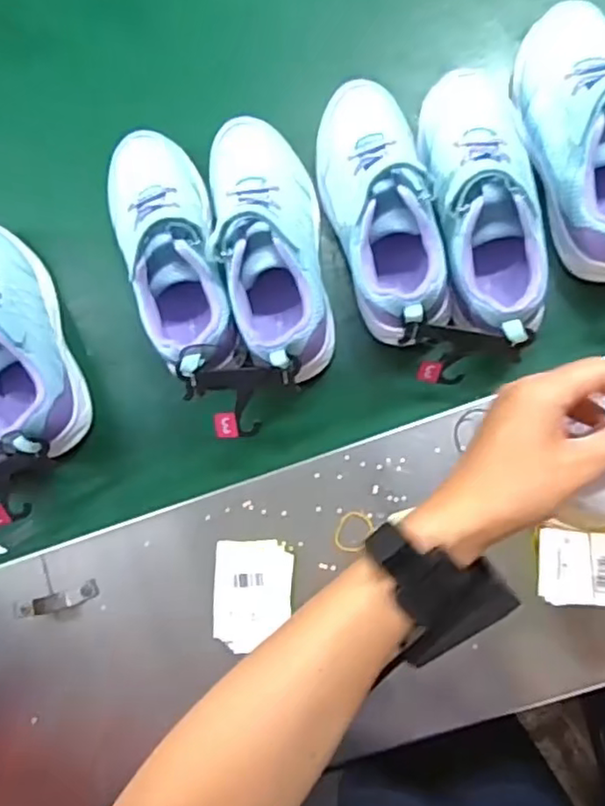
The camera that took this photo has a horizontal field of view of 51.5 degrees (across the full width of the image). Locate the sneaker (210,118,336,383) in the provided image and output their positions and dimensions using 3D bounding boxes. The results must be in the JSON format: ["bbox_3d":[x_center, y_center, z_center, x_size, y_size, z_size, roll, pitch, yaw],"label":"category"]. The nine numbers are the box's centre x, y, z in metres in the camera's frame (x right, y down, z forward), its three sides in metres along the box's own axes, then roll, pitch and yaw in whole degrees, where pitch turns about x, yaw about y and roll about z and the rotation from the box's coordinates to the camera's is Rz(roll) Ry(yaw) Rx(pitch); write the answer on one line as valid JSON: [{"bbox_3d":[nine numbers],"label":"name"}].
[{"bbox_3d":[-0.030,-0.138,0.540,0.092,0.073,0.237,-8,83,5],"label":"sneaker"}]

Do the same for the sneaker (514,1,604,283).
[{"bbox_3d":[0.241,-0.223,0.519,0.086,0.078,0.240,-15,83,4],"label":"sneaker"}]

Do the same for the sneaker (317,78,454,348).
[{"bbox_3d":[0.065,-0.164,0.527,0.078,0.076,0.232,-16,83,4],"label":"sneaker"}]

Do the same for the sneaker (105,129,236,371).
[{"bbox_3d":[-0.119,-0.133,0.560,0.086,0.084,0.226,-17,82,3],"label":"sneaker"}]

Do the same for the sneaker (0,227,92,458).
[{"bbox_3d":[-0.264,-0.064,0.566,0.083,0.085,0.239,-20,82,3],"label":"sneaker"}]

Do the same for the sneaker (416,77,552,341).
[{"bbox_3d":[0.156,-0.166,0.517,0.091,0.072,0.235,-5,83,5],"label":"sneaker"}]

